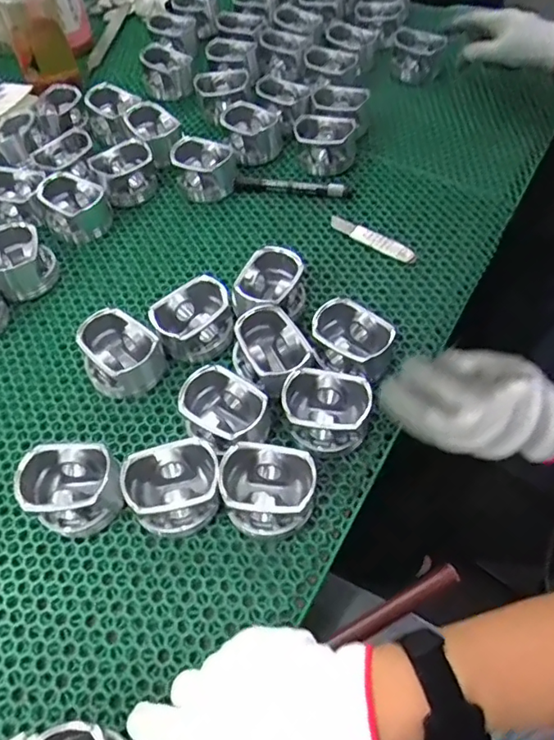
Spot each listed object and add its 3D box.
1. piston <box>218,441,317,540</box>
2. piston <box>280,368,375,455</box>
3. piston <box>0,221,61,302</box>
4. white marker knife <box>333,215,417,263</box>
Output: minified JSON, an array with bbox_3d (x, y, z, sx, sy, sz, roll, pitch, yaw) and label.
[{"bbox_3d":[-0.006,0.098,0.447,0.073,0.052,0.066,-4,57,1],"label":"piston"},{"bbox_3d":[0.043,0.038,0.484,0.077,0.047,0.065,12,58,11],"label":"piston"},{"bbox_3d":[-0.281,-0.121,0.599,0.064,0.059,0.064,-2,57,2],"label":"piston"},{"bbox_3d":[0.109,-0.150,0.623,0.109,0.010,0.020,32,64,22],"label":"white marker knife"}]

